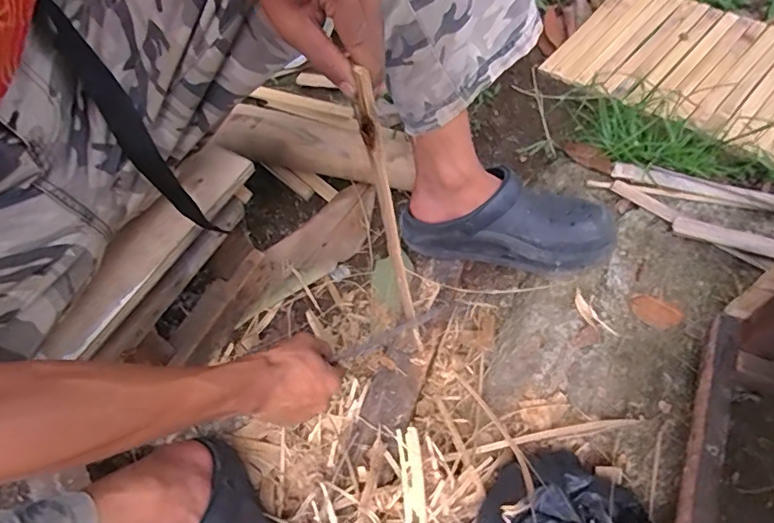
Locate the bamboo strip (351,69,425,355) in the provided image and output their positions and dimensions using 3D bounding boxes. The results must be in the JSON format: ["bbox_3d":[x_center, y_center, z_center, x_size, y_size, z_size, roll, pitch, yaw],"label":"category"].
[{"bbox_3d":[0.008,-0.012,0.499,0.012,0.377,0.018,-25,50,-10],"label":"bamboo strip"}]

